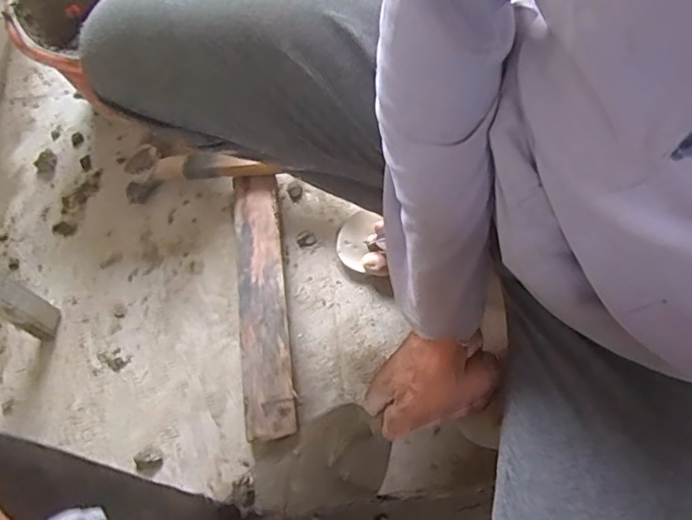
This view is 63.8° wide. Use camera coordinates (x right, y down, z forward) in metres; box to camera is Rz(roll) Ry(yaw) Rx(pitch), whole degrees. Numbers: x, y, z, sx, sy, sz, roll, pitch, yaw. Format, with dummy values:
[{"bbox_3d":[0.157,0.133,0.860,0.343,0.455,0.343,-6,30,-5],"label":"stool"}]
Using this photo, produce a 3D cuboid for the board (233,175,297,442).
[{"bbox_3d":[-0.099,0.040,0.654,0.056,0.016,0.323,-14,63,11],"label":"board"}]

